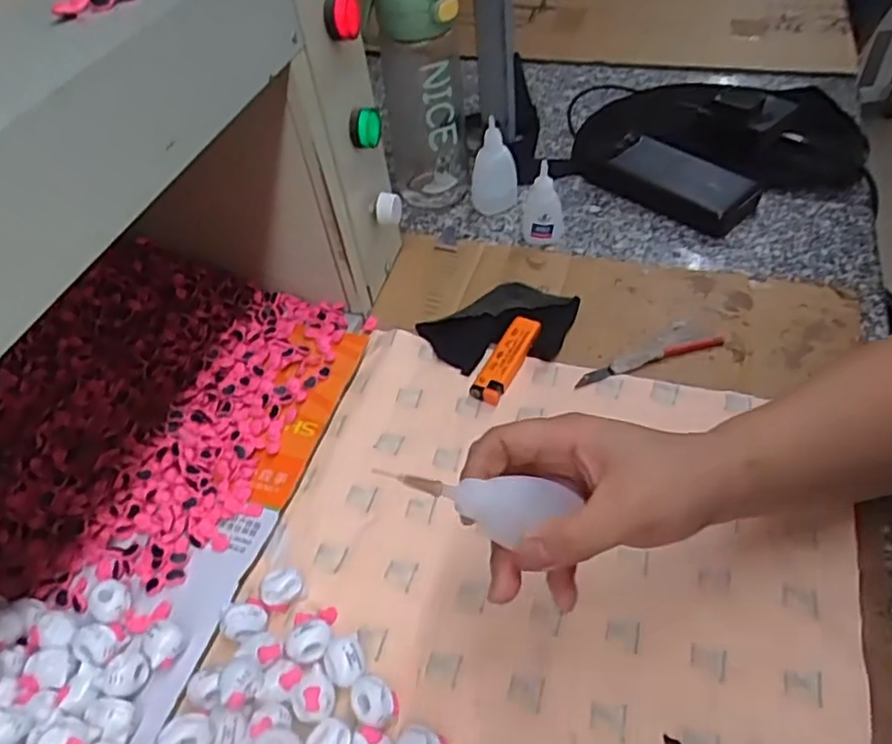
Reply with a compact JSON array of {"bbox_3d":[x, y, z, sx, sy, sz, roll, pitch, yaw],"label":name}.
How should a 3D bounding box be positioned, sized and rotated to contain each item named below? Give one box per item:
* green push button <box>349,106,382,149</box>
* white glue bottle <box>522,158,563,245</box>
[{"bbox_3d":[-0.059,-0.180,0.492,0.011,0.031,0.030,18,56,19],"label":"green push button"},{"bbox_3d":[0.088,-0.151,0.597,0.035,0.074,0.025,2,52,8],"label":"white glue bottle"}]

